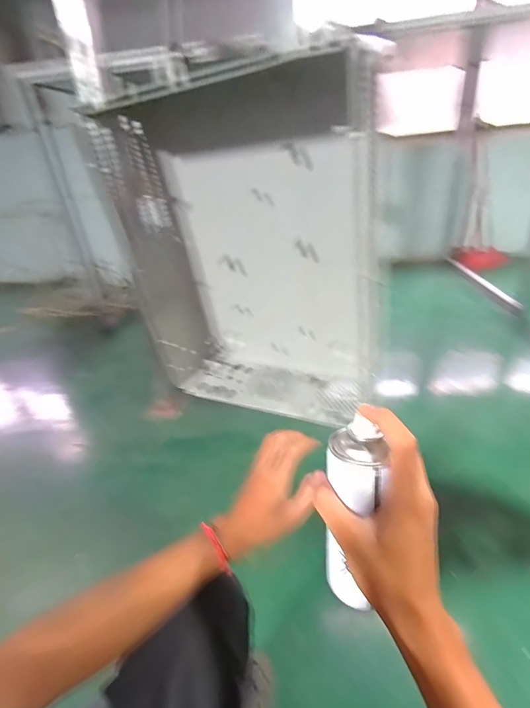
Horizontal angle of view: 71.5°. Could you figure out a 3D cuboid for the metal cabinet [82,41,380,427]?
[{"bbox_3d":[-0.047,-0.120,0.547,0.325,0.404,0.161,8,28,27],"label":"metal cabinet"}]

